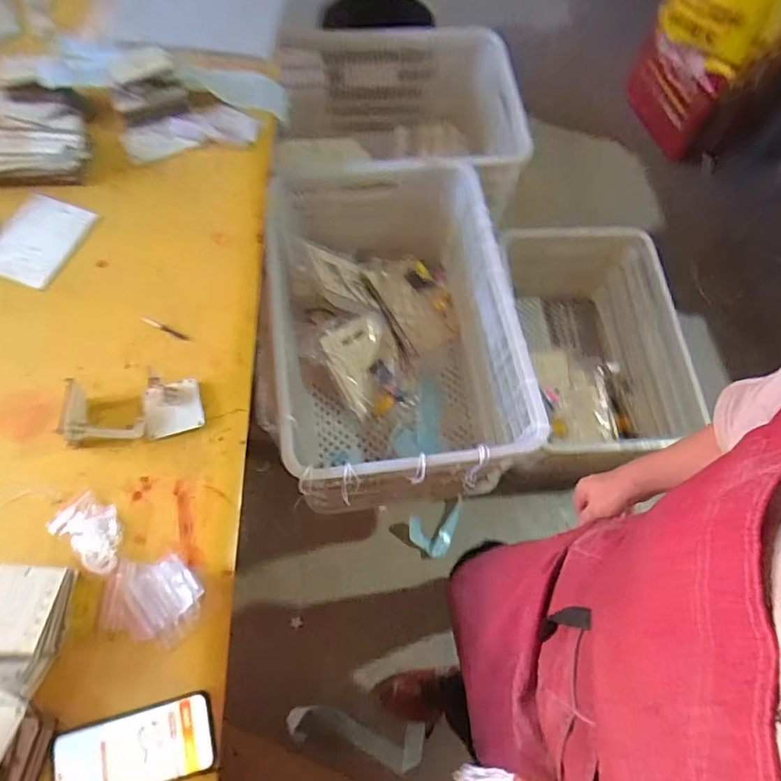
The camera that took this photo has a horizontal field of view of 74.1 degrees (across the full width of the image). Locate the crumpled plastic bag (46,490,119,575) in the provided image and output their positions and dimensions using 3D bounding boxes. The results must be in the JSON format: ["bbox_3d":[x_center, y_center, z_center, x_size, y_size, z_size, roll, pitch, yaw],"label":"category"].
[{"bbox_3d":[-0.366,0.173,0.639,0.100,0.010,0.064,35,69,11],"label":"crumpled plastic bag"}]

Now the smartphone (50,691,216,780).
[{"bbox_3d":[-0.274,0.384,0.552,0.160,0.013,0.075,-12,68,-9],"label":"smartphone"}]

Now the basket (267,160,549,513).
[{"bbox_3d":[-0.008,-0.100,1.050,0.443,0.350,0.632,-9,67,-7],"label":"basket"}]

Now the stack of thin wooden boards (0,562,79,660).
[{"bbox_3d":[-0.409,0.238,0.560,0.106,0.026,0.093,15,52,-27],"label":"stack of thin wooden boards"}]

